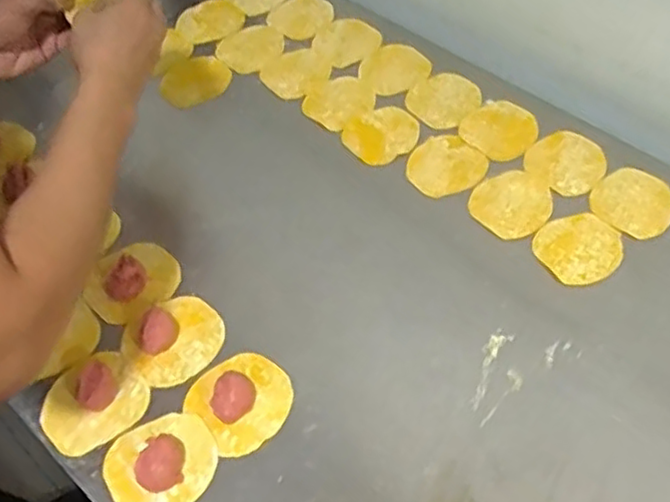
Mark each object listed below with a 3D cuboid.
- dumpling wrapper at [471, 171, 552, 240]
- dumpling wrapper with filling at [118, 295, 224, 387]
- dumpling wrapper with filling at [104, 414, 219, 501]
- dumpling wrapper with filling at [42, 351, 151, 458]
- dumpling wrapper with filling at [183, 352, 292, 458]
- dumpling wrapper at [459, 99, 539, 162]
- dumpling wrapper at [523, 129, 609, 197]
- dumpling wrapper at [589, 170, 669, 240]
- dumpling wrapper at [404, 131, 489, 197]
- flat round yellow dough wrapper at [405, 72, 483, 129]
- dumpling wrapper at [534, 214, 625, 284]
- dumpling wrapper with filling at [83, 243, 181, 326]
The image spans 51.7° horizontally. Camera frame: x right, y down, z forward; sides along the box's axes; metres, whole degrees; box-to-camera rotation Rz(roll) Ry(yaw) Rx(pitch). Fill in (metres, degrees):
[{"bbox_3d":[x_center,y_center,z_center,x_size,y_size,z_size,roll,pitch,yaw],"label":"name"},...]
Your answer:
[{"bbox_3d":[0.178,-0.049,0.690,0.084,0.004,0.073,-39,61,-24],"label":"dumpling wrapper"},{"bbox_3d":[-0.140,0.072,0.591,0.083,0.018,0.074,-22,56,-14],"label":"dumpling wrapper with filling"},{"bbox_3d":[-0.136,0.163,0.537,0.084,0.023,0.074,-28,57,-18],"label":"dumpling wrapper with filling"},{"bbox_3d":[-0.202,0.119,0.567,0.082,0.033,0.078,-1,53,1],"label":"dumpling wrapper with filling"},{"bbox_3d":[-0.077,0.119,0.569,0.078,0.019,0.077,-1,53,1],"label":"dumpling wrapper with filling"},{"bbox_3d":[0.181,-0.134,0.752,0.085,0.004,0.076,-38,61,-23],"label":"dumpling wrapper"},{"bbox_3d":[0.244,-0.095,0.723,0.082,0.005,0.077,-1,53,1],"label":"dumpling wrapper"},{"bbox_3d":[0.299,-0.050,0.688,0.075,0.004,0.086,36,62,25],"label":"dumpling wrapper"},{"bbox_3d":[0.116,-0.091,0.726,0.084,0.004,0.073,-37,60,-23],"label":"dumpling wrapper"},{"bbox_3d":[0.125,-0.173,0.787,0.089,0.004,0.072,-38,61,-23],"label":"flat round yellow dough wrapper"},{"bbox_3d":[0.233,-0.003,0.655,0.081,0.004,0.070,-29,58,-16],"label":"dumpling wrapper"},{"bbox_3d":[-0.190,0.019,0.636,0.083,0.028,0.078,-1,53,1],"label":"dumpling wrapper with filling"}]

